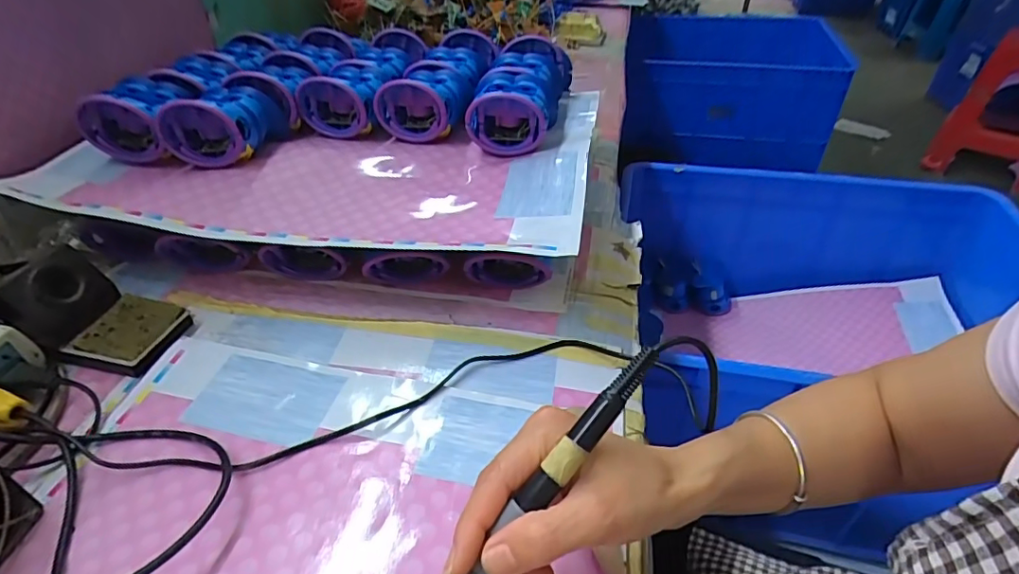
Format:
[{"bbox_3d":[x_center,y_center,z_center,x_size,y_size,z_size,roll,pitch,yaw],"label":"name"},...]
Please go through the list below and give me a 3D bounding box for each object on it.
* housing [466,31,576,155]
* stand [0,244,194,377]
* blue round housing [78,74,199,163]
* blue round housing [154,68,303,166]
[{"bbox_3d":[0.016,-0.228,0.626,0.089,0.066,0.228,5,40,8],"label":"housing"},{"bbox_3d":[-0.370,0.016,0.455,0.153,0.075,0.070,5,40,8],"label":"stand"},{"bbox_3d":[-0.375,-0.175,0.558,0.083,0.068,0.089,7,40,10],"label":"blue round housing"},{"bbox_3d":[-0.283,-0.170,0.549,0.074,0.073,0.108,12,41,16],"label":"blue round housing"}]

